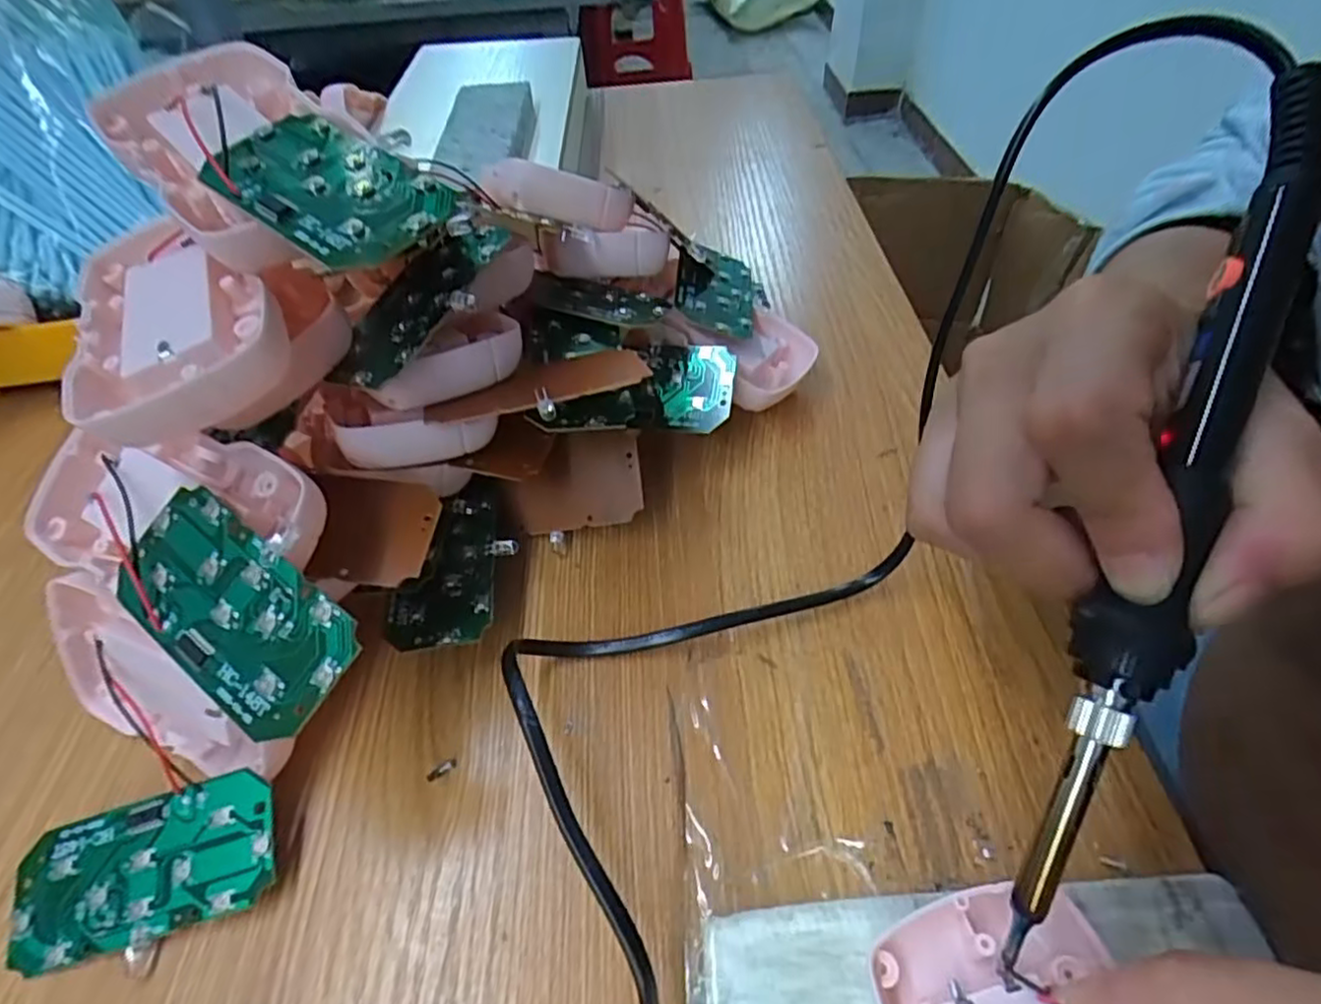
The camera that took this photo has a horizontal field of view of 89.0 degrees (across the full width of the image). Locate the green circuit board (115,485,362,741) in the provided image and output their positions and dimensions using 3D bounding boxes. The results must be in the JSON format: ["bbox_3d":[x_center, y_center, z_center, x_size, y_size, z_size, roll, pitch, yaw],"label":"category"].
[{"bbox_3d":[-0.113,0.028,0.176,0.073,0.004,0.037,35,84,16],"label":"green circuit board"}]

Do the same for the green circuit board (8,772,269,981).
[{"bbox_3d":[-0.148,0.105,0.193,0.073,0.004,0.036,-16,64,-3],"label":"green circuit board"}]

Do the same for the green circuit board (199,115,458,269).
[{"bbox_3d":[-0.088,-0.083,0.175,0.074,0.012,0.038,30,57,26],"label":"green circuit board"}]

